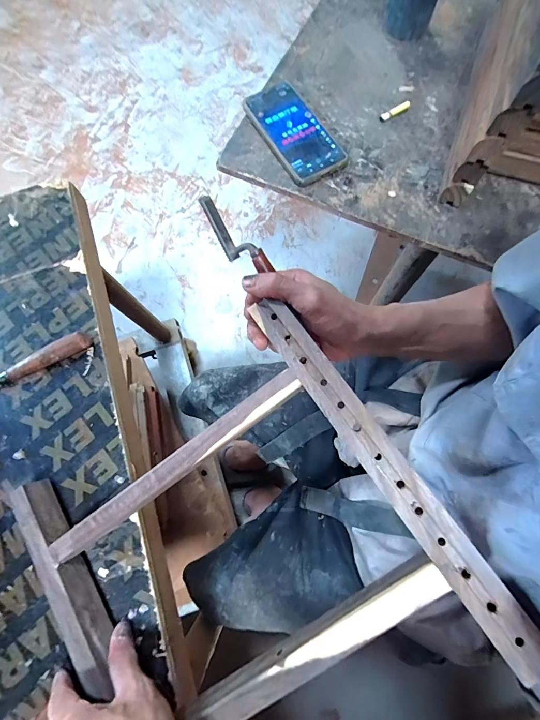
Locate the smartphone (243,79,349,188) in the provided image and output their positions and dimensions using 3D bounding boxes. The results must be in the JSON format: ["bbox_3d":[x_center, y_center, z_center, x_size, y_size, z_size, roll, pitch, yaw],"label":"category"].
[{"bbox_3d":[0.034,-0.317,0.445,0.085,0.016,0.172,-30,74,-5],"label":"smartphone"}]

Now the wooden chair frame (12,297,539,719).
[{"bbox_3d":[-0.032,0.161,0.266,0.327,0.024,0.306,-37,77,7],"label":"wooden chair frame"}]

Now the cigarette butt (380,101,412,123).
[{"bbox_3d":[0.178,-0.353,0.453,0.050,0.013,0.011,-24,75,-6],"label":"cigarette butt"}]

